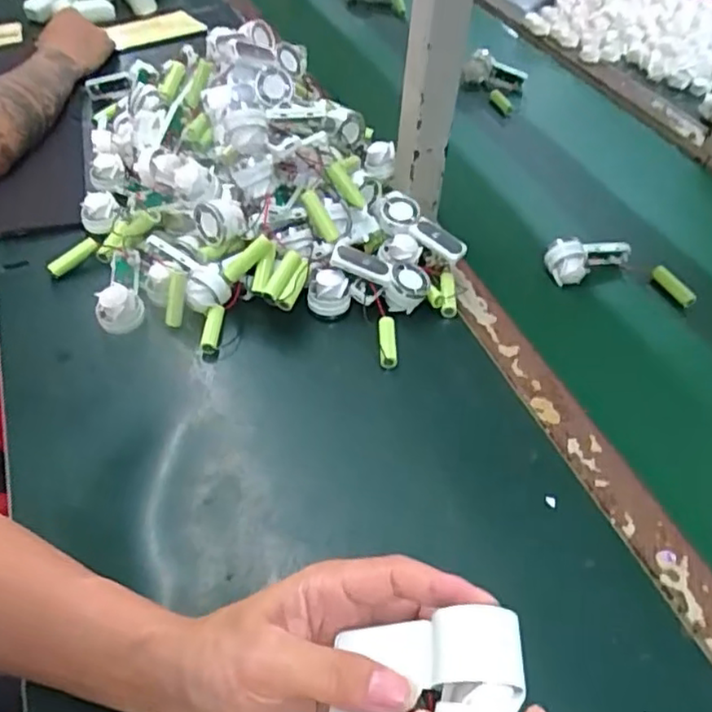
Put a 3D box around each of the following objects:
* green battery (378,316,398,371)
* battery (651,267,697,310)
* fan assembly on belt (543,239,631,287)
[{"bbox_3d":[0.028,-0.011,0.586,0.016,0.015,0.055,1,47,-2],"label":"green battery"},{"bbox_3d":[0.321,-0.072,0.663,0.019,0.019,0.052,-17,50,-17],"label":"battery"},{"bbox_3d":[0.241,-0.103,0.677,0.090,0.042,0.036,-20,51,-20],"label":"fan assembly on belt"}]

